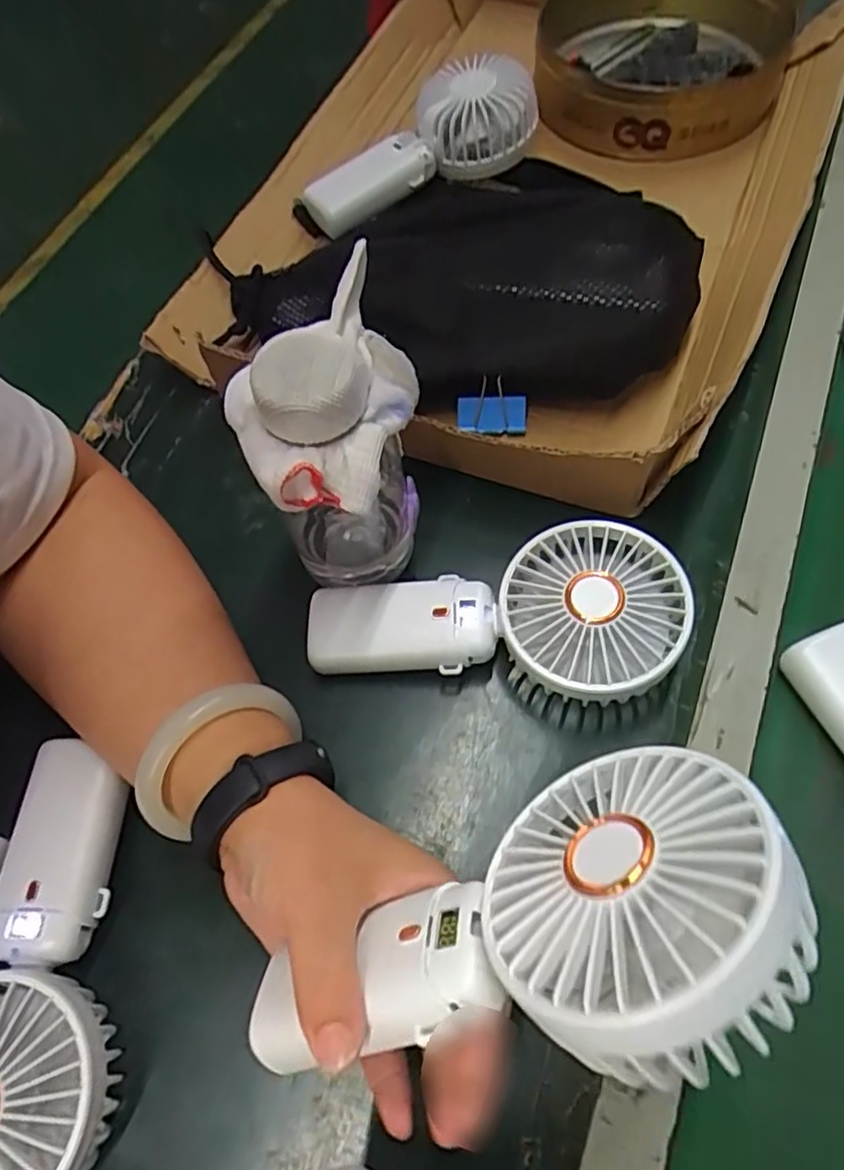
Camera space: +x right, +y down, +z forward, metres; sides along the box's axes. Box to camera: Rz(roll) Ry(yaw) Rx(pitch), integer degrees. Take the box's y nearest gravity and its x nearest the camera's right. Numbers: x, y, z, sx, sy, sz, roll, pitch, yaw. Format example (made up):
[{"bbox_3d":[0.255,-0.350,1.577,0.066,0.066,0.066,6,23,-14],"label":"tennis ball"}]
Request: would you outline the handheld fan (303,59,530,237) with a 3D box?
[{"bbox_3d":[-0.003,-0.310,0.487,0.181,0.050,0.084,-28,64,4],"label":"handheld fan"}]

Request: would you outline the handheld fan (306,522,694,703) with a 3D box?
[{"bbox_3d":[0.034,0.012,0.336,0.181,0.044,0.087,5,62,3],"label":"handheld fan"}]

